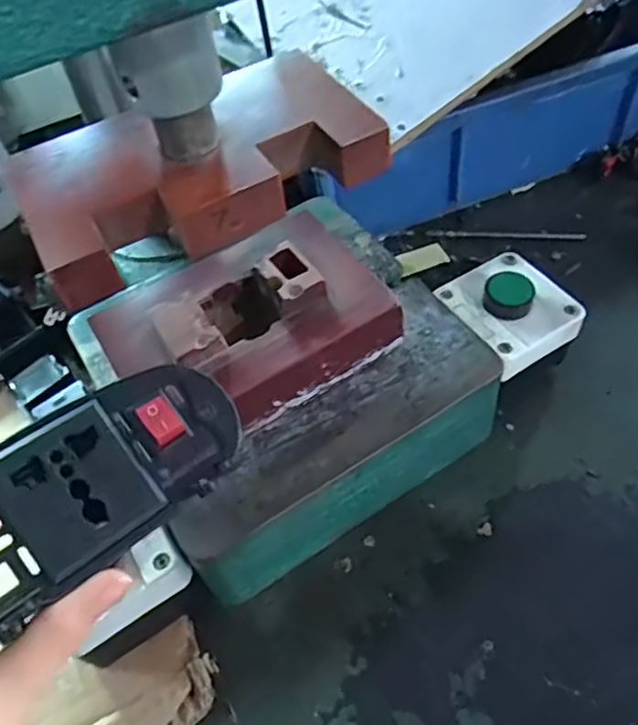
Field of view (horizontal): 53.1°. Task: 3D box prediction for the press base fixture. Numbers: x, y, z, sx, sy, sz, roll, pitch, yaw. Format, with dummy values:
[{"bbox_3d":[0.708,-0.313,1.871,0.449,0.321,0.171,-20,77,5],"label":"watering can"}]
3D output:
[{"bbox_3d":[-0.021,-0.004,0.363,0.194,0.107,0.188,-30,56,-16],"label":"press base fixture"}]

